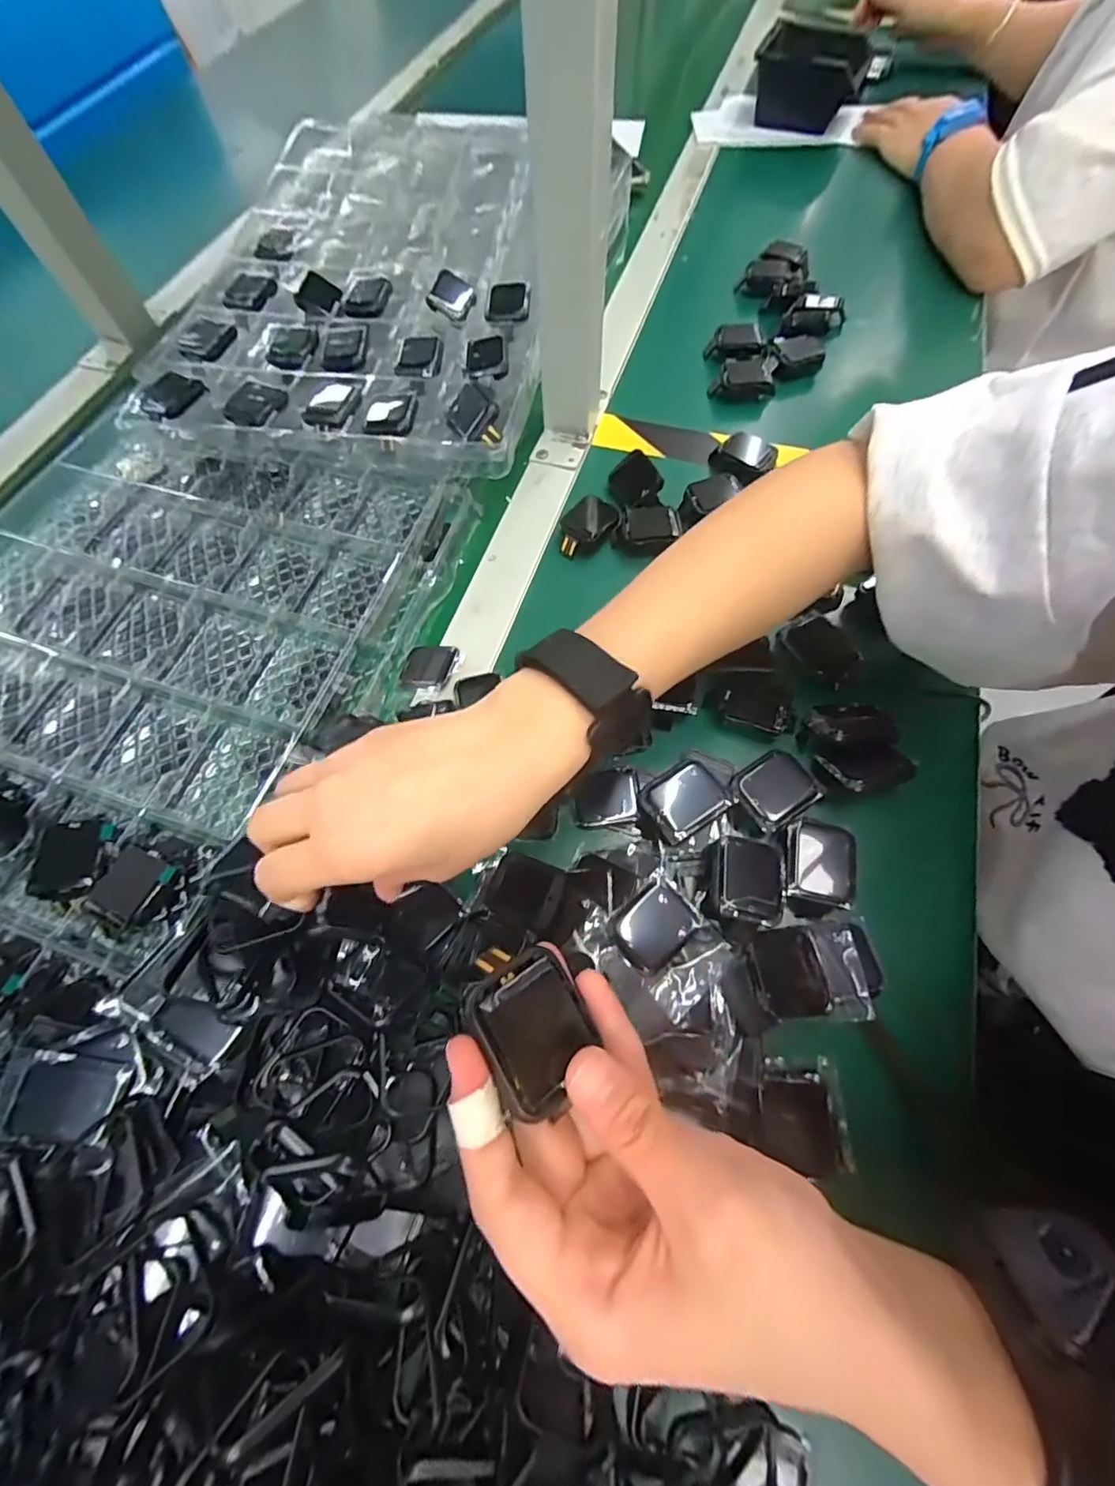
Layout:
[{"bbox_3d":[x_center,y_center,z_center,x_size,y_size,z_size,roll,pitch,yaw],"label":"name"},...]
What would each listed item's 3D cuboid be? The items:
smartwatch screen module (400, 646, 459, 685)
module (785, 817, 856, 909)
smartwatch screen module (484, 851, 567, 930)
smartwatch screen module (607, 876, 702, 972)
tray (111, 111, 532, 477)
[{"bbox_3d":[-0.085,-0.051,0.350,0.038,0.006,0.031,6,65,18],"label":"smartwatch screen module"},{"bbox_3d":[0.139,0.062,0.276,0.033,0.004,0.042,12,67,7],"label":"module"},{"bbox_3d":[-0.017,0.078,0.281,0.037,0.004,0.033,18,68,9],"label":"smartwatch screen module"},{"bbox_3d":[0.048,0.092,0.267,0.042,0.007,0.031,-37,70,-14],"label":"smartwatch screen module"},{"bbox_3d":[-0.160,-0.411,0.466,0.311,0.060,0.441,7,66,4],"label":"tray"}]

